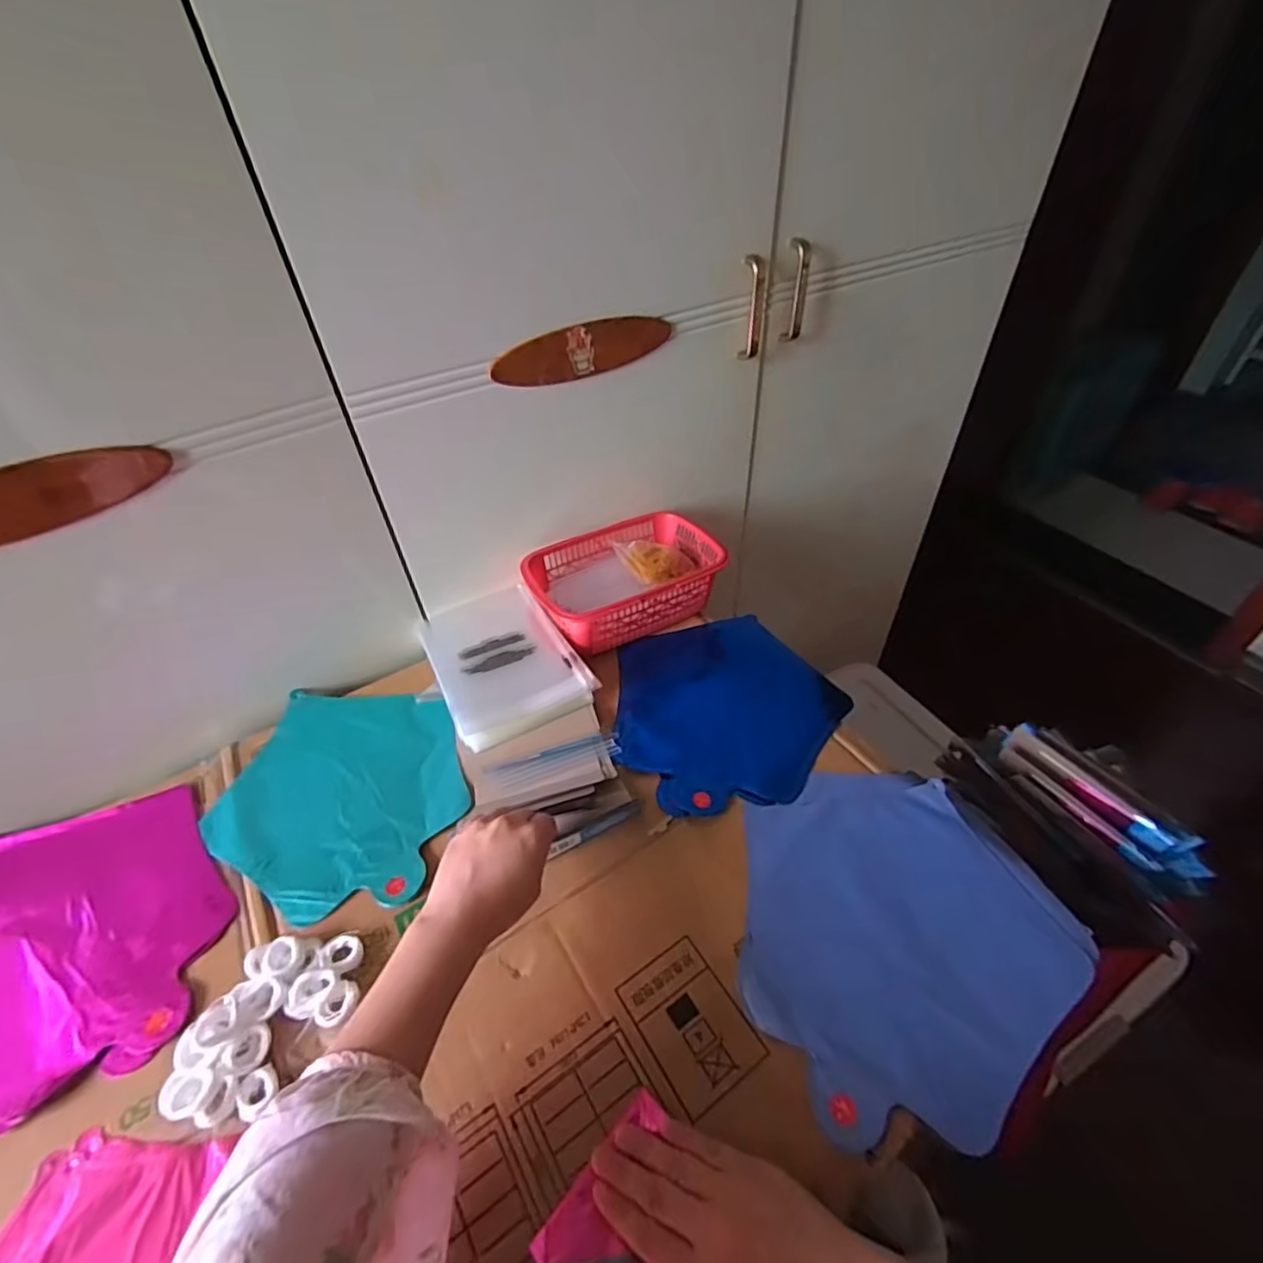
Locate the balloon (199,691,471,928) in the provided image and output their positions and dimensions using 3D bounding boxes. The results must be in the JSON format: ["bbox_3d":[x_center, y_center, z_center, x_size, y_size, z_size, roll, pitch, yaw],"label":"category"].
[{"bbox_3d":[-0.262,0.144,0.558,0.223,0.008,0.217,6,45,10],"label":"balloon"}]

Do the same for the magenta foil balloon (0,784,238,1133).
[{"bbox_3d":[-0.444,0.241,0.469,0.221,0.005,0.254,-34,52,-27],"label":"magenta foil balloon"}]

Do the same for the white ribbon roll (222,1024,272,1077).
[{"bbox_3d":[-0.255,0.278,0.403,0.023,0.014,0.028,29,52,30],"label":"white ribbon roll"}]

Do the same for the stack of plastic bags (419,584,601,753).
[{"bbox_3d":[-0.136,0.033,0.648,0.137,0.033,0.190,-21,47,-18],"label":"stack of plastic bags"}]

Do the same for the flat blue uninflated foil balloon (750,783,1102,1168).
[{"bbox_3d":[0.194,0.217,0.455,0.235,0.012,0.232,-2,44,2],"label":"flat blue uninflated foil balloon"}]

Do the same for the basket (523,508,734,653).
[{"bbox_3d":[-0.008,-0.055,0.708,0.216,0.078,0.150,-19,46,-16],"label":"basket"}]

